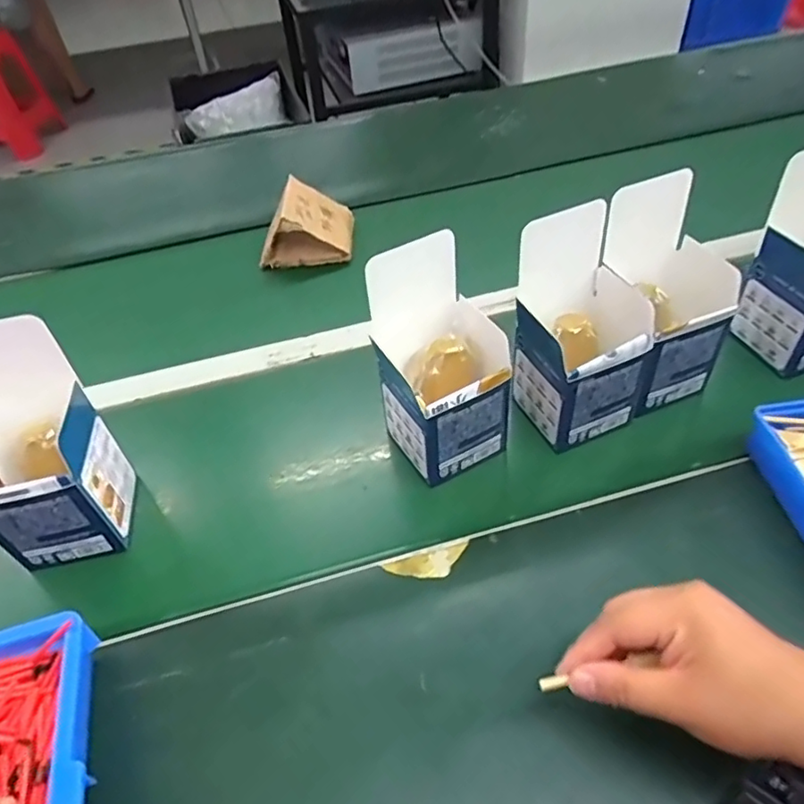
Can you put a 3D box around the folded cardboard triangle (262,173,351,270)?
[{"bbox_3d":[-0.121,-0.228,0.757,0.109,0.071,0.096,-3,47,4],"label":"folded cardboard triangle"}]

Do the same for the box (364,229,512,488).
[{"bbox_3d":[0.028,-0.032,0.487,0.089,0.168,0.099,-24,49,-15],"label":"box"}]

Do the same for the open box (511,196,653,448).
[{"bbox_3d":[0.145,-0.055,0.494,0.087,0.168,0.091,-19,48,-11],"label":"open box"}]

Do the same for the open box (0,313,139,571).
[{"bbox_3d":[-0.285,0.044,0.462,0.096,0.175,0.100,-14,48,-6],"label":"open box"}]

